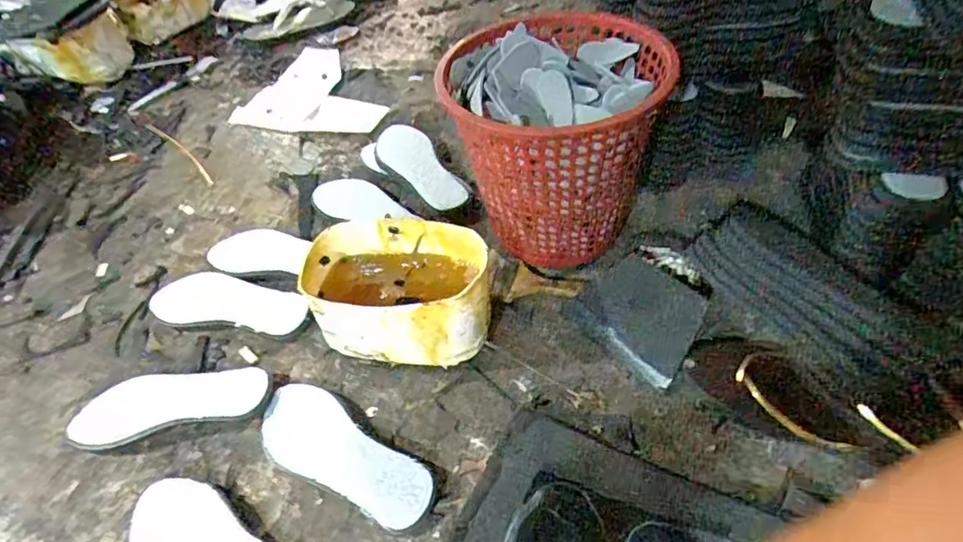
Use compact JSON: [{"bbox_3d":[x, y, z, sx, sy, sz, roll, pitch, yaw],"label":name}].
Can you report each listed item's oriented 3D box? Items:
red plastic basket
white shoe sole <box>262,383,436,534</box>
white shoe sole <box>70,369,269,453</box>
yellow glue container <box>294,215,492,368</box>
[{"bbox_3d":[0.093,-0.167,0.708,0.255,0.265,0.257,-8,49,0],"label":"red plastic basket"},{"bbox_3d":[-0.150,0.195,0.590,0.221,0.024,0.082,25,55,26],"label":"white shoe sole"},{"bbox_3d":[-0.355,0.153,0.642,0.221,0.032,0.083,-11,48,-3],"label":"white shoe sole"},{"bbox_3d":[-0.093,0.029,0.651,0.209,0.115,0.128,5,50,11],"label":"yellow glue container"}]

